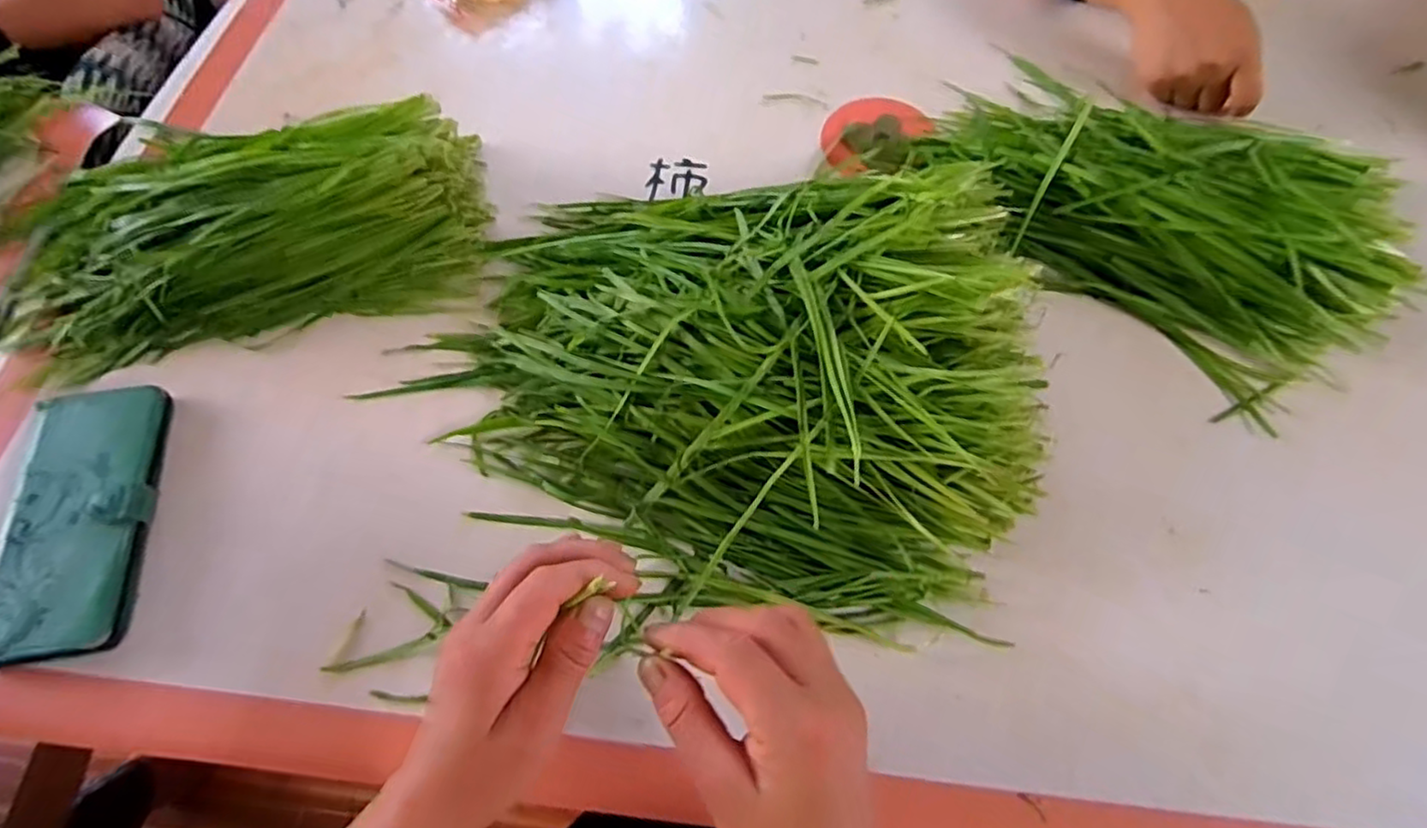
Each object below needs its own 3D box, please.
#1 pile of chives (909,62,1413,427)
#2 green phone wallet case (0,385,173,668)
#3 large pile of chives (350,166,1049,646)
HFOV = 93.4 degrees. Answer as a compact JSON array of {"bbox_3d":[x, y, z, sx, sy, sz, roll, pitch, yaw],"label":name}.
[{"bbox_3d":[0.331,-0.174,0.491,0.236,0.051,0.314,-41,69,-17],"label":"pile of chives"},{"bbox_3d":[-0.381,0.064,0.405,0.075,0.025,0.162,-9,63,-3],"label":"green phone wallet case"},{"bbox_3d":[0.006,-0.033,0.412,0.358,0.078,0.276,5,64,4],"label":"large pile of chives"}]

